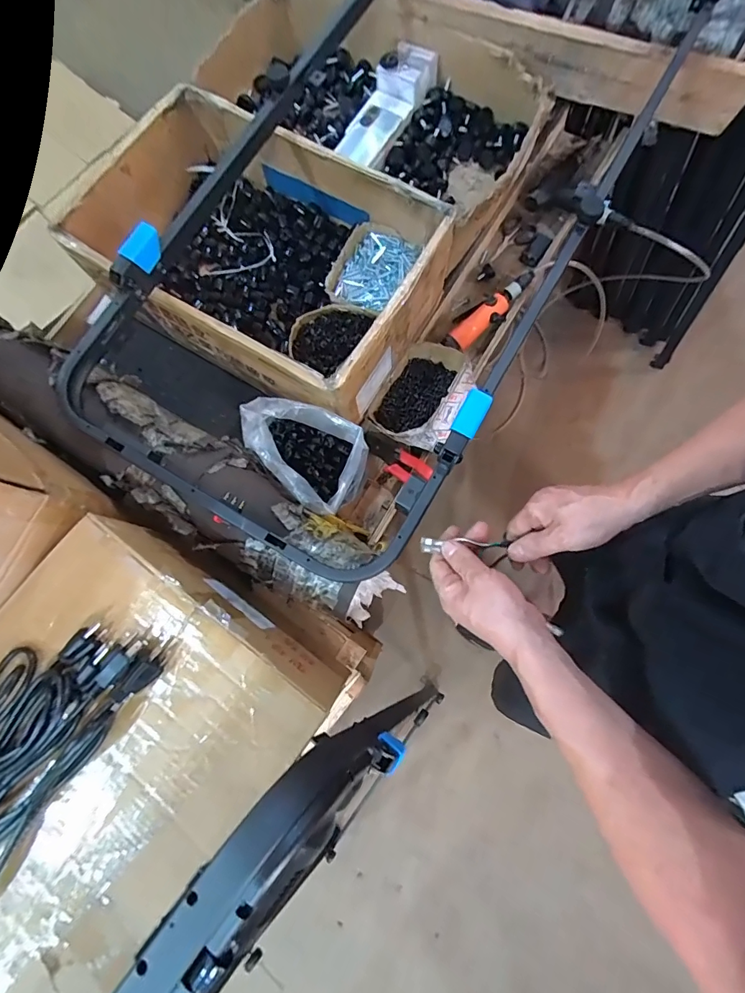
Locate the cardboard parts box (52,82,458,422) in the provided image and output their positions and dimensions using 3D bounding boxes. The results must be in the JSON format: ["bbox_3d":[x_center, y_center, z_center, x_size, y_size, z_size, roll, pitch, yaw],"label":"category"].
[{"bbox_3d":[-0.180,-0.395,0.733,0.540,0.152,0.369,29,81,8],"label":"cardboard parts box"}]

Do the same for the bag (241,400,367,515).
[{"bbox_3d":[-0.098,-0.062,0.668,0.174,0.118,0.124,33,82,9],"label":"bag"}]

